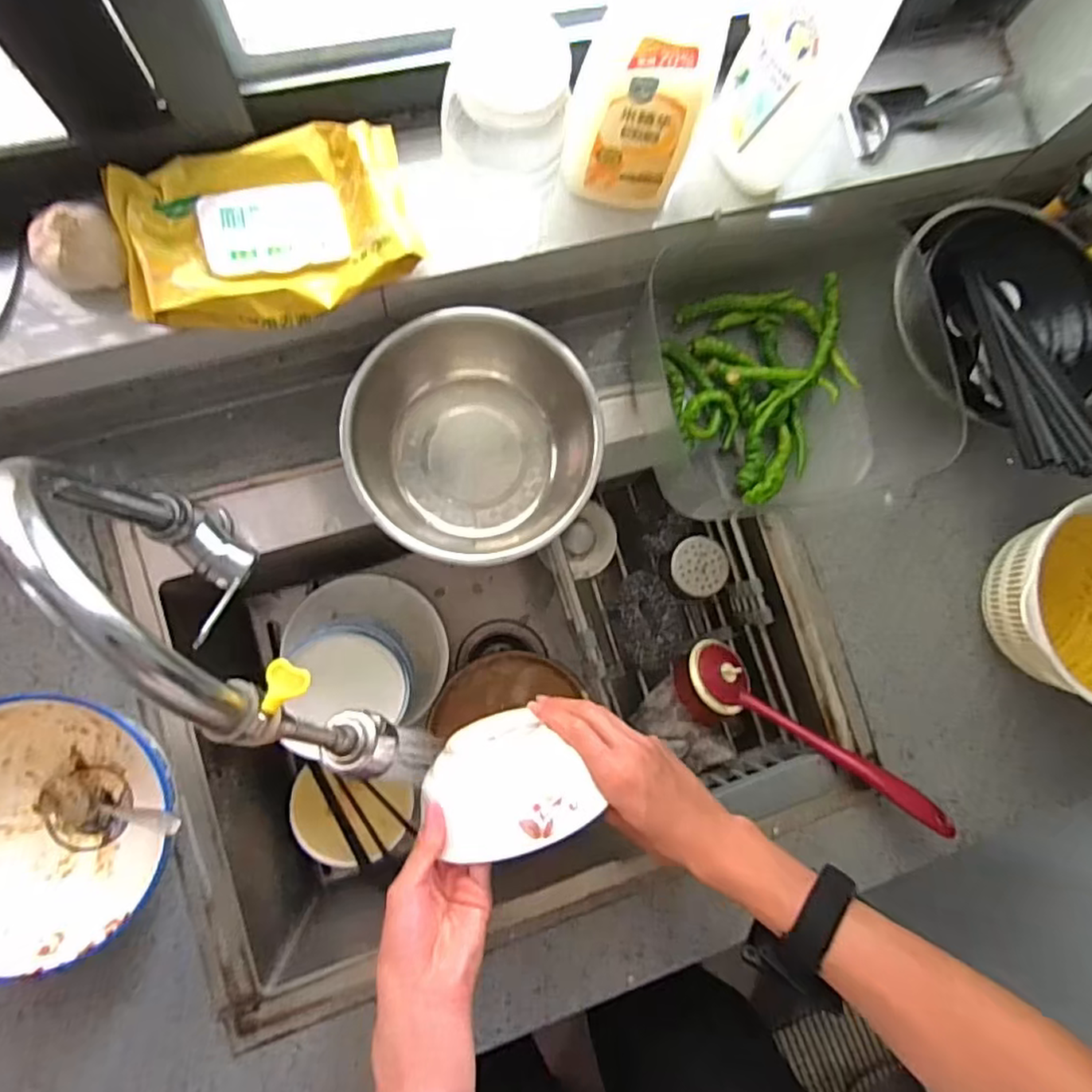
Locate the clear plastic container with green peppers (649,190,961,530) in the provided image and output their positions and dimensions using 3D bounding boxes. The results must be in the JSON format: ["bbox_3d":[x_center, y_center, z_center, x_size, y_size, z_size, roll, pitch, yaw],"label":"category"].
[{"bbox_3d":[0.243,-0.168,0.607,0.274,0.103,0.253,-6,84,-9],"label":"clear plastic container with green peppers"}]

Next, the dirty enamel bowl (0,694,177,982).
[{"bbox_3d":[-0.362,0.201,0.477,0.175,0.092,0.175,1,83,-8],"label":"dirty enamel bowl"}]

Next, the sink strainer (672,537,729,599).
[{"bbox_3d":[0.160,0.021,0.662,0.059,0.006,0.061,1,83,-8],"label":"sink strainer"}]

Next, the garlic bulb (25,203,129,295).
[{"bbox_3d":[-0.330,-0.210,0.453,0.057,0.040,0.050,-35,89,-10],"label":"garlic bulb"}]

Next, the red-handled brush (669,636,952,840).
[{"bbox_3d":[0.255,0.184,0.625,0.269,0.051,0.077,29,82,18],"label":"red-handled brush"}]

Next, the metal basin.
[{"bbox_3d":[-0.063,-0.089,0.563,0.201,0.089,0.205,1,83,-8],"label":"metal basin"}]

